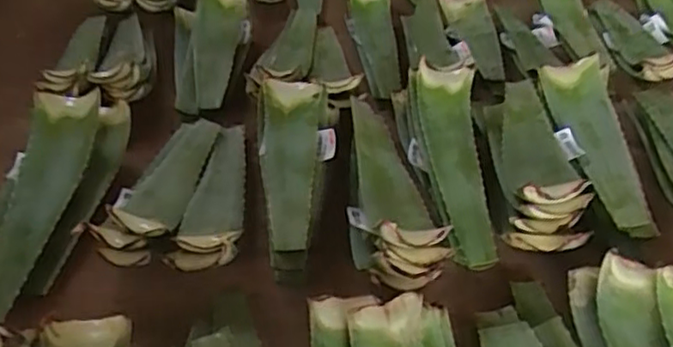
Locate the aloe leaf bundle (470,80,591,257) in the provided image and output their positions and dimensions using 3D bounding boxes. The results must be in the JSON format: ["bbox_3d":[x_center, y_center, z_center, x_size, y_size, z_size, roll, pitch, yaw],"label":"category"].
[{"bbox_3d":[0.336,-0.052,1.188,0.130,0.111,0.429,0,40,4],"label":"aloe leaf bundle"}]

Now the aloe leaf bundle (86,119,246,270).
[{"bbox_3d":[-0.264,0.013,1.163,0.224,0.088,0.387,1,41,0],"label":"aloe leaf bundle"}]

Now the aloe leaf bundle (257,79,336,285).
[{"bbox_3d":[-0.059,-0.014,1.146,0.142,0.124,0.392,-5,41,-6],"label":"aloe leaf bundle"}]

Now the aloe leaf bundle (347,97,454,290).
[{"bbox_3d":[0.060,-0.024,1.136,0.123,0.117,0.506,-6,41,-8],"label":"aloe leaf bundle"}]

